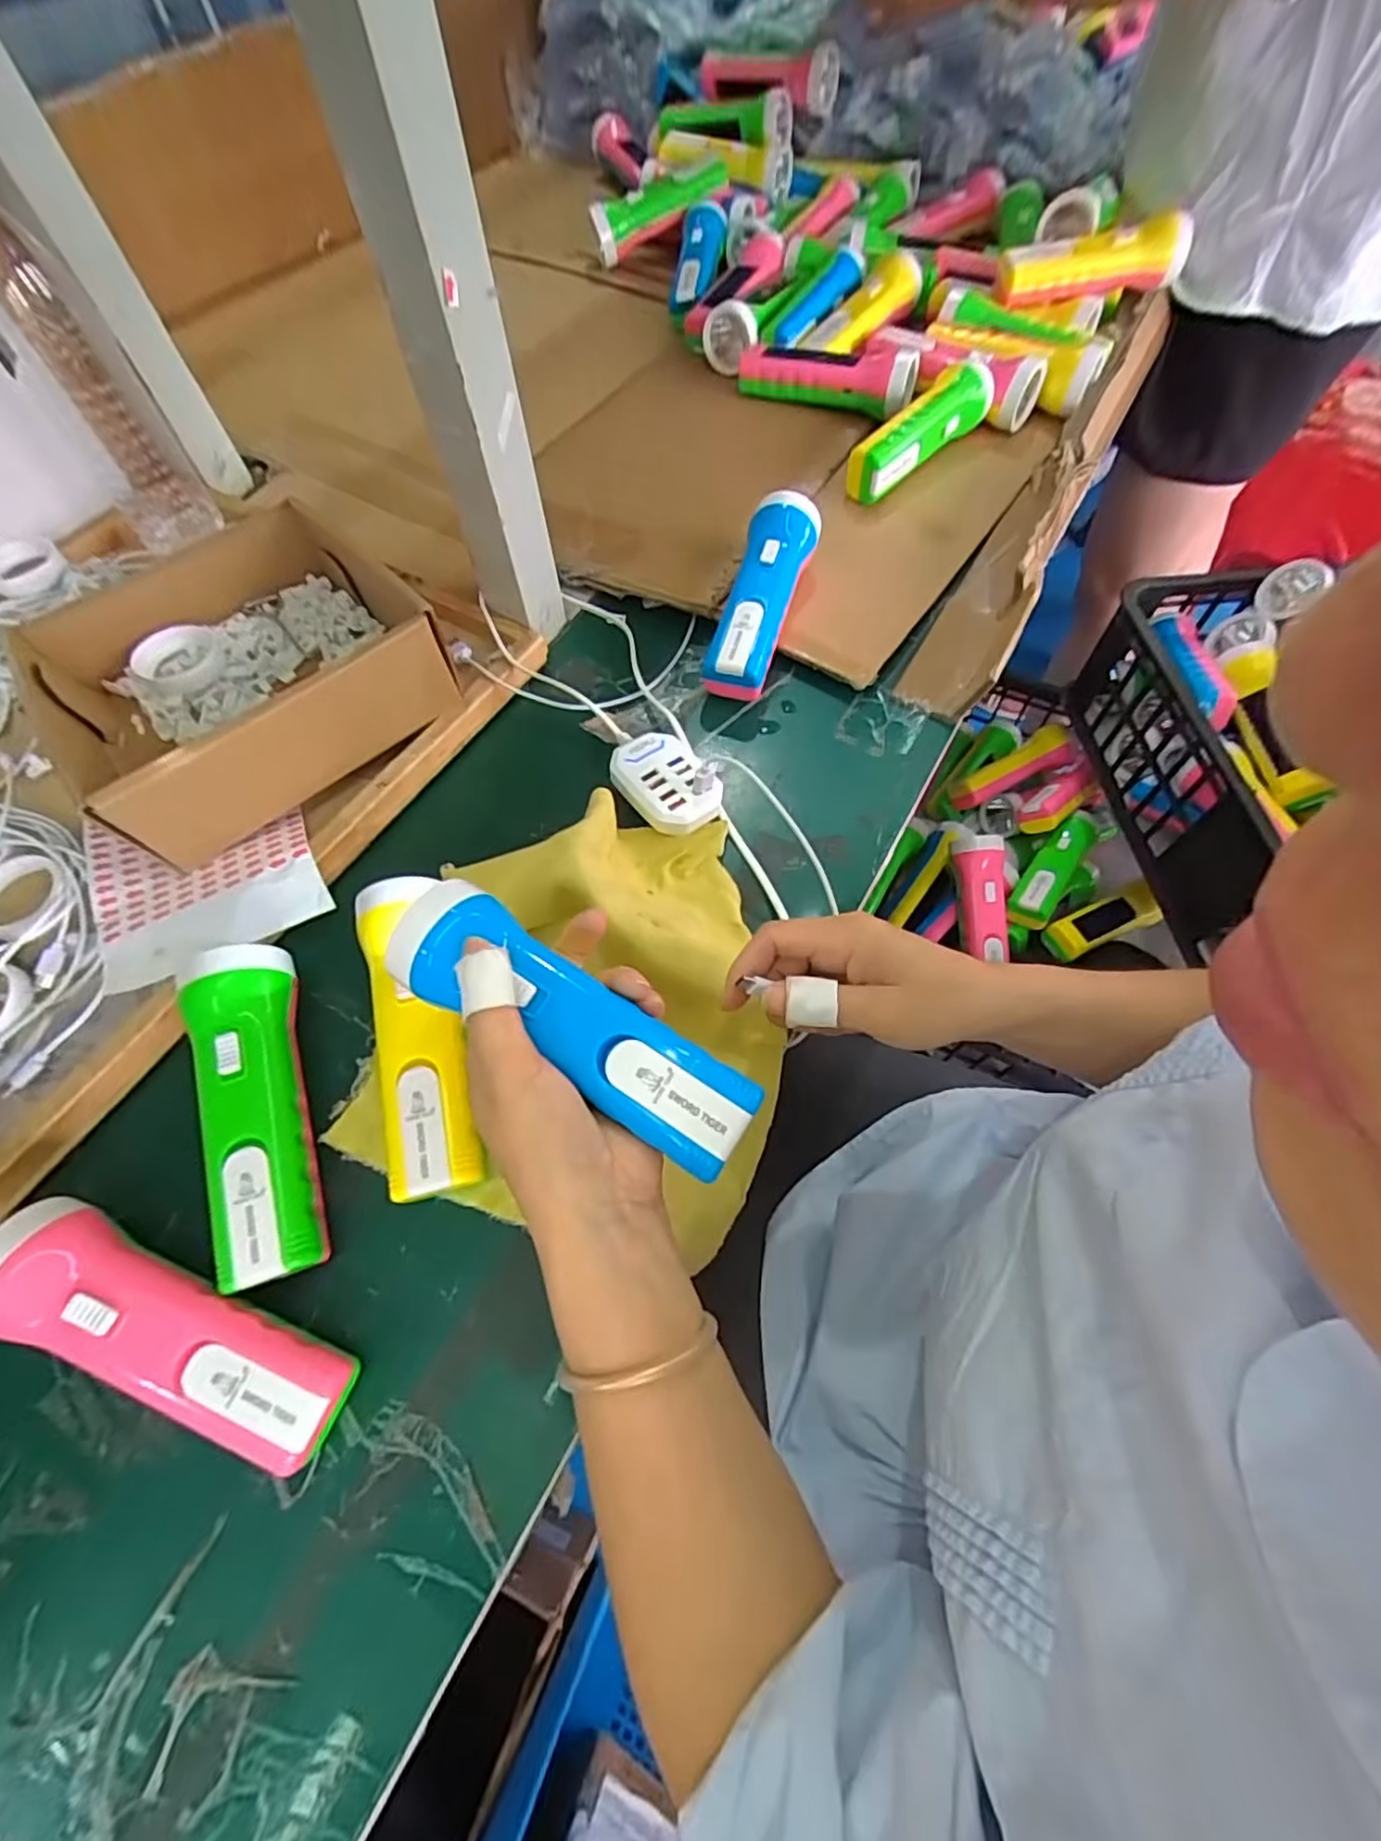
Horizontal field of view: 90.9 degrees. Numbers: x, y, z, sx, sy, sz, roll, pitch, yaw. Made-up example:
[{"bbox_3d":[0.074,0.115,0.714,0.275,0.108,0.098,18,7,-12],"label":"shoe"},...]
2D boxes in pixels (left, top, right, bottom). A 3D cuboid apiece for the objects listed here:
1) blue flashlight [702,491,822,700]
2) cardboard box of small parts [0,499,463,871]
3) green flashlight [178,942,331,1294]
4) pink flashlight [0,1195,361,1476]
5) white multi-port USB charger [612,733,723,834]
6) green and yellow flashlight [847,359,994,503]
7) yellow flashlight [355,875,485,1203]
[{"bbox_3d":[0.051,-0.231,0.494,0.050,0.057,0.166,14,63,9],"label":"blue flashlight"},{"bbox_3d":[-0.299,-0.173,0.438,0.204,0.072,0.215,-39,72,-18],"label":"cardboard box of small parts"},{"bbox_3d":[-0.215,0.092,0.335,0.047,0.048,0.160,-16,65,-9],"label":"green flashlight"},{"bbox_3d":[-0.226,0.178,0.298,0.169,0.042,0.050,20,65,8],"label":"pink flashlight"},{"bbox_3d":[-0.016,-0.087,0.439,0.051,0.025,0.077,-36,71,-17],"label":"white multi-port USB charger"},{"bbox_3d":[0.203,-0.423,0.594,0.044,0.044,0.172,37,69,19],"label":"green and yellow flashlight"},{"bbox_3d":[-0.139,0.058,0.350,0.048,0.052,0.158,-14,63,-6],"label":"yellow flashlight"}]

